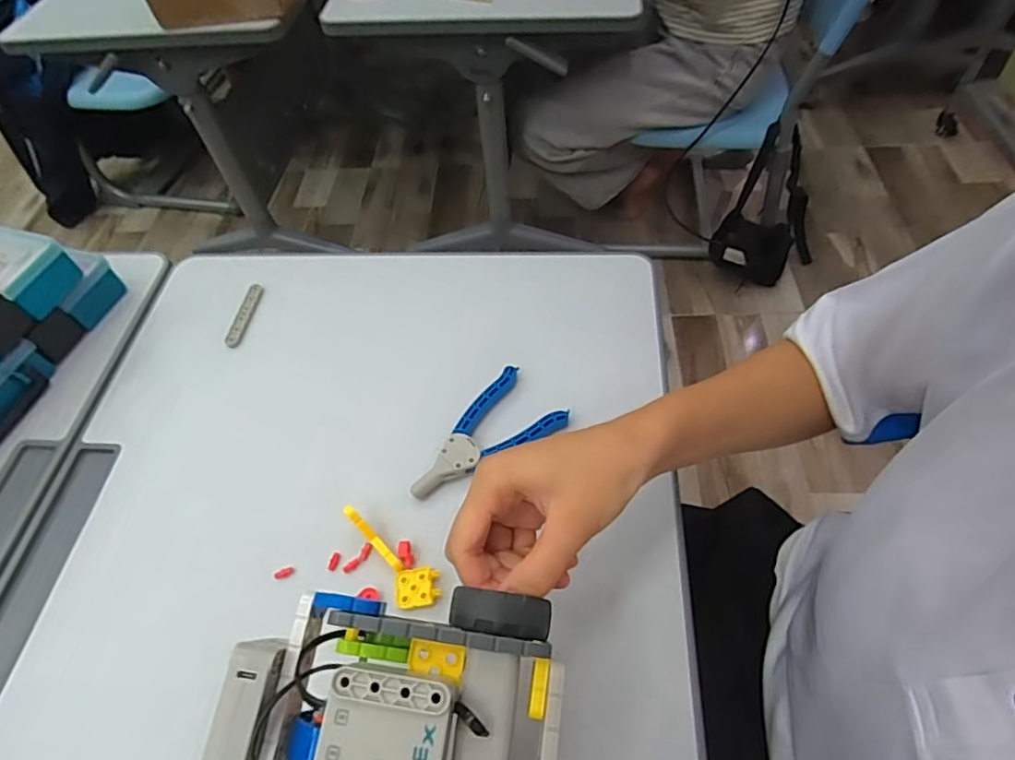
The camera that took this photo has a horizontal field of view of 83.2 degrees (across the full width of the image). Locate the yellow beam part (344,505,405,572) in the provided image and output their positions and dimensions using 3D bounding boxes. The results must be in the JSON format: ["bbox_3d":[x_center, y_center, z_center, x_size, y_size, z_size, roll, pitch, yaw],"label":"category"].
[{"bbox_3d":[-0.094,0.112,0.402,0.008,0.007,0.058,-41,83,-22],"label":"yellow beam part"}]

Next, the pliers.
[{"bbox_3d":[-0.024,0.038,0.451,0.130,0.011,0.066,-27,57,-14],"label":"pliers"}]

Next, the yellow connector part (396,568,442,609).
[{"bbox_3d":[-0.061,0.141,0.391,0.030,0.004,0.025,-7,55,-1],"label":"yellow connector part"}]

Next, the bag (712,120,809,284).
[{"bbox_3d":[0.585,-0.351,1.261,0.206,0.305,0.191,24,60,20],"label":"bag"}]

